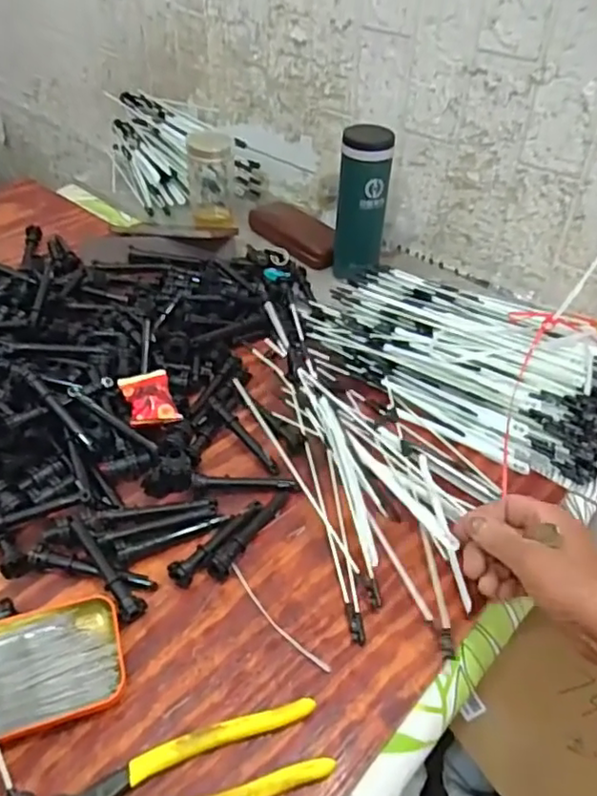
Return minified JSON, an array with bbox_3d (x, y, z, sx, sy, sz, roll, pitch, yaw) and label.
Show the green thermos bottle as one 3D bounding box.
[{"bbox_3d":[0.076,-0.228,0.733,0.060,0.171,0.060,6,42,2],"label":"green thermos bottle"}]

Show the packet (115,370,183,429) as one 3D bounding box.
[{"bbox_3d":[-0.137,0.001,0.560,0.043,0.017,0.066,-14,45,-19],"label":"packet"}]

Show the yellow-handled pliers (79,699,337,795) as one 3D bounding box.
[{"bbox_3d":[-0.061,0.224,0.362,0.158,0.015,0.046,-10,44,-14],"label":"yellow-handled pliers"}]

